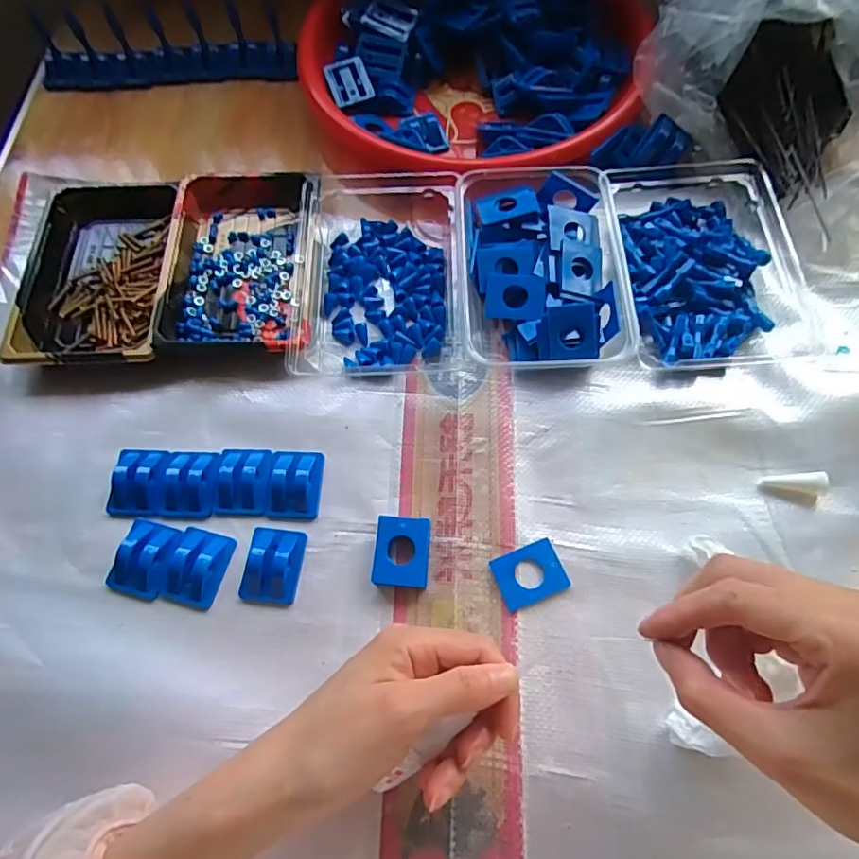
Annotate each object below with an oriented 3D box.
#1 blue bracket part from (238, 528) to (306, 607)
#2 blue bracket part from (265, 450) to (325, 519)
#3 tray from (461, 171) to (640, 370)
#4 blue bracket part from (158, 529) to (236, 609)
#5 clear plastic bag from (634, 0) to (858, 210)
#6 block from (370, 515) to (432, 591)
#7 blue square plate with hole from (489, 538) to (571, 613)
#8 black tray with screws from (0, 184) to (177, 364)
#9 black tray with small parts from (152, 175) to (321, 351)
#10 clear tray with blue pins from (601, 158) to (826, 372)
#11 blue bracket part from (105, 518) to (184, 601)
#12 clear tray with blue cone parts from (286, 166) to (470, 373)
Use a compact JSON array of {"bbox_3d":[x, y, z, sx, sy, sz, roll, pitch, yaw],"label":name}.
[{"bbox_3d":[-0.098,0.083,0.348,0.035,0.012,0.045,5,68,5],"label":"blue bracket part"},{"bbox_3d":[-0.088,0.034,0.367,0.033,0.016,0.045,2,68,3],"label":"blue bracket part"},{"bbox_3d":[0.078,-0.116,0.407,0.113,0.035,0.156,-5,67,1],"label":"tray"},{"bbox_3d":[-0.144,0.084,0.346,0.034,0.014,0.045,13,69,8],"label":"blue bracket part"},{"bbox_3d":[0.288,-0.259,0.414,0.144,0.115,0.217,-39,71,-13],"label":"clear plastic bag"},{"bbox_3d":[-0.017,0.075,0.347,0.033,0.013,0.042,4,68,4],"label":"block"},{"bbox_3d":[0.061,0.088,0.342,0.041,0.004,0.033,-21,68,-6],"label":"blue square plate with hole"},{"bbox_3d":[-0.251,-0.119,0.428,0.109,0.022,0.159,-5,67,1],"label":"black tray with screws"},{"bbox_3d":[-0.141,-0.131,0.424,0.111,0.030,0.163,-1,67,2],"label":"black tray with small parts"},{"bbox_3d":[0.203,-0.127,0.410,0.133,0.031,0.180,-5,67,1],"label":"clear tray with blue pins"},{"bbox_3d":[-0.177,0.079,0.348,0.034,0.011,0.044,12,68,7],"label":"blue bracket part"},{"bbox_3d":[-0.037,-0.129,0.419,0.116,0.031,0.187,-2,67,2],"label":"clear tray with blue cone parts"}]

